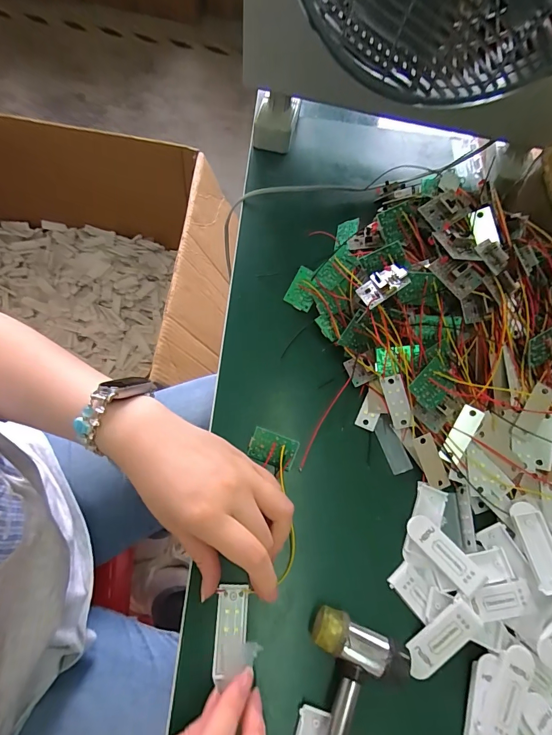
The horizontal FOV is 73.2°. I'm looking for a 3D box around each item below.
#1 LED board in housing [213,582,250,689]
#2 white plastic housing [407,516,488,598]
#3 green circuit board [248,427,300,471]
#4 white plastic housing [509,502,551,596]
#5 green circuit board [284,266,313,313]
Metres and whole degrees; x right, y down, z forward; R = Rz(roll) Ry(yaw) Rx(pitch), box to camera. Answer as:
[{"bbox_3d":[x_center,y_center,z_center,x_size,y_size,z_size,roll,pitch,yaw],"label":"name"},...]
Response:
[{"bbox_3d":[-0.030,0.172,0.241,0.020,0.007,0.053,5,63,2],"label":"LED board in housing"},{"bbox_3d":[0.117,0.130,0.260,0.019,0.010,0.055,-35,75,-20],"label":"white plastic housing"},{"bbox_3d":[-0.003,0.064,0.286,0.035,0.004,0.028,19,107,6],"label":"green circuit board"},{"bbox_3d":[0.186,0.126,0.261,0.021,0.009,0.057,-3,67,-9],"label":"white plastic housing"},{"bbox_3d":[0.026,-0.071,0.340,0.026,0.004,0.036,28,114,-4],"label":"green circuit board"}]

